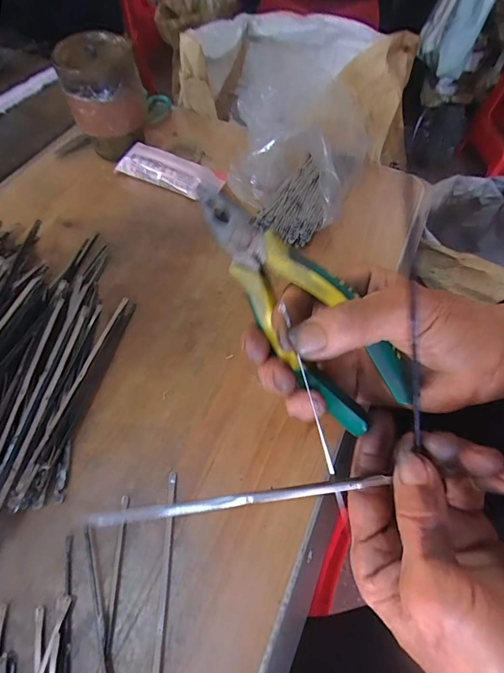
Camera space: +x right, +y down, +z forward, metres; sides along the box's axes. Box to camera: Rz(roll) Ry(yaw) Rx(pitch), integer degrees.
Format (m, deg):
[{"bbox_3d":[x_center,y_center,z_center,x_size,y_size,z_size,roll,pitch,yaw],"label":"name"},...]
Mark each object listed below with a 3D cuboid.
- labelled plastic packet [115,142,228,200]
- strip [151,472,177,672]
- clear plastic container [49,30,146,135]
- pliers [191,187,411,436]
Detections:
[{"bbox_3d":[-0.098,-0.196,0.433,0.129,0.032,0.035,18,60,9],"label":"labelled plastic packet"},{"bbox_3d":[-0.058,0.184,0.223,0.008,0.006,0.187,0,59,-2],"label":"strip"},{"bbox_3d":[-0.170,-0.290,0.417,0.083,0.079,0.085,-12,60,-9],"label":"clear plastic container"},{"bbox_3d":[0.023,-0.019,0.192,0.038,0.027,0.150,-31,89,-19],"label":"pliers"}]

